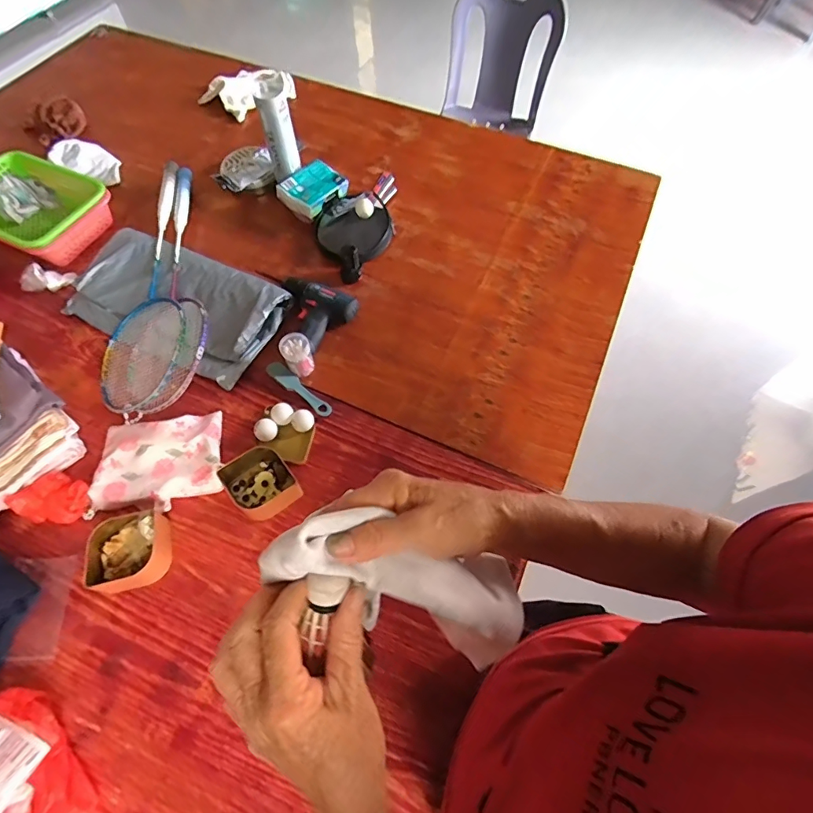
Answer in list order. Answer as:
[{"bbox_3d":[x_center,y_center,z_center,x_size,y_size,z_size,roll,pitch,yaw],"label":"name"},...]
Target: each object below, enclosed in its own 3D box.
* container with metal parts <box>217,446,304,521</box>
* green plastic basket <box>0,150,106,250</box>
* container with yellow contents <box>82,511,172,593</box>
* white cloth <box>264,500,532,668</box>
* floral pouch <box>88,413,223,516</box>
[{"bbox_3d":[-0.242,0.123,0.766,0.097,0.062,0.105,-33,68,-16],"label":"container with metal parts"},{"bbox_3d":[-0.829,-0.447,1.032,0.285,0.073,0.245,29,66,14],"label":"green plastic basket"},{"bbox_3d":[-0.422,0.220,0.709,0.107,0.056,0.103,-15,64,-8],"label":"container with yellow contents"},{"bbox_3d":[0.003,0.109,0.297,0.177,0.050,0.070,24,62,-18],"label":"white cloth"},{"bbox_3d":[-0.418,0.091,0.787,0.209,0.041,0.168,-16,64,-9],"label":"floral pouch"}]

